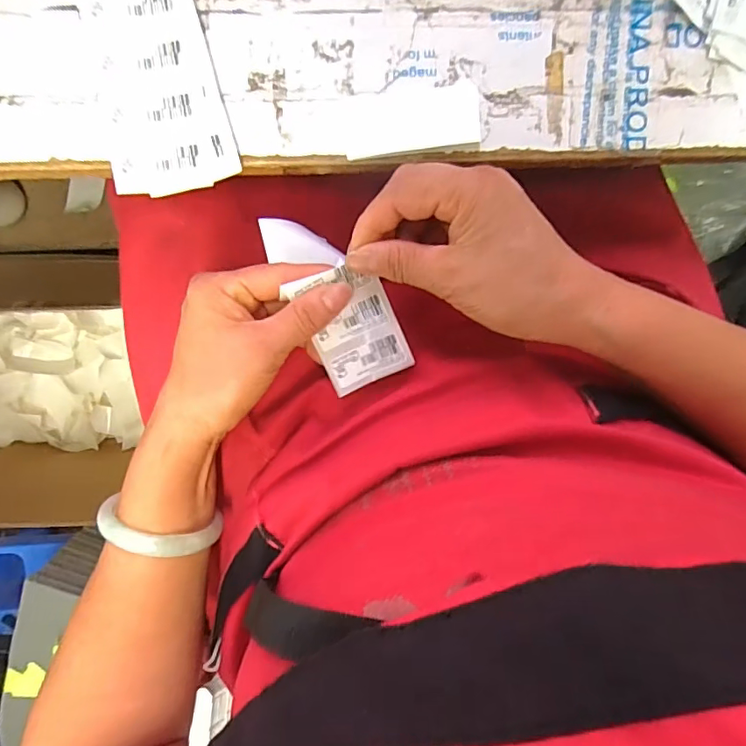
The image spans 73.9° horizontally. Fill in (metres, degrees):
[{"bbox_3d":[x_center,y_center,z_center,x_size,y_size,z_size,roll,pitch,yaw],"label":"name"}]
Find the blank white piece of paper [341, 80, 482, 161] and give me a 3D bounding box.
[{"bbox_3d":[0.023,-0.145,0.284,0.079,0.007,0.034,-9,99,-4],"label":"blank white piece of paper"}]

